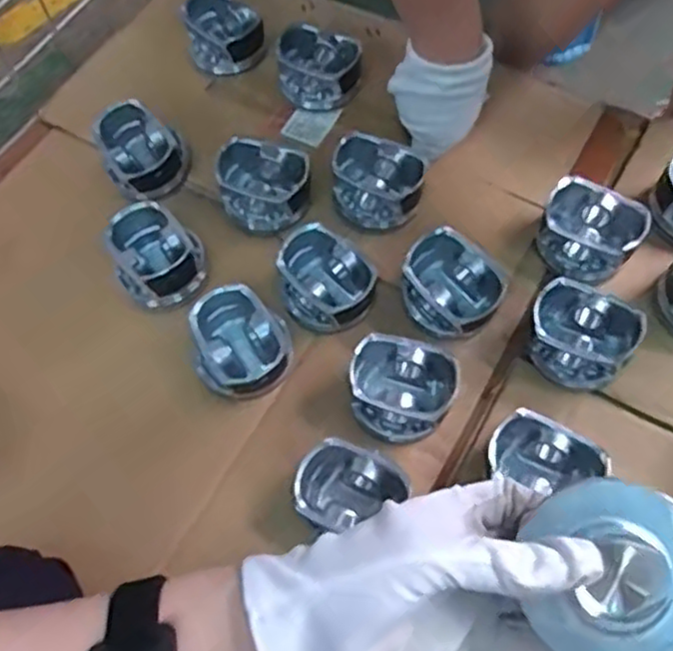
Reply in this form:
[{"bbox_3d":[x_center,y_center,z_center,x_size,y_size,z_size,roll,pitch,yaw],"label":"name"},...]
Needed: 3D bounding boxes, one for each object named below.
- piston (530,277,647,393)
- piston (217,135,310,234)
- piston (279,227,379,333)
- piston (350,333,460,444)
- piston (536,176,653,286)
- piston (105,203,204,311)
[{"bbox_3d":[0.179,0.006,0.519,0.073,0.049,0.061,29,69,17],"label":"piston"},{"bbox_3d":[-0.060,-0.118,0.602,0.074,0.053,0.064,-7,63,0],"label":"piston"},{"bbox_3d":[-0.009,-0.034,0.553,0.074,0.051,0.064,34,70,19],"label":"piston"},{"bbox_3d":[0.050,0.047,0.517,0.073,0.050,0.065,3,64,5],"label":"piston"},{"bbox_3d":[0.199,-0.073,0.560,0.076,0.047,0.066,26,68,15],"label":"piston"},{"bbox_3d":[-0.146,-0.057,0.571,0.070,0.043,0.077,-2,63,3],"label":"piston"}]

